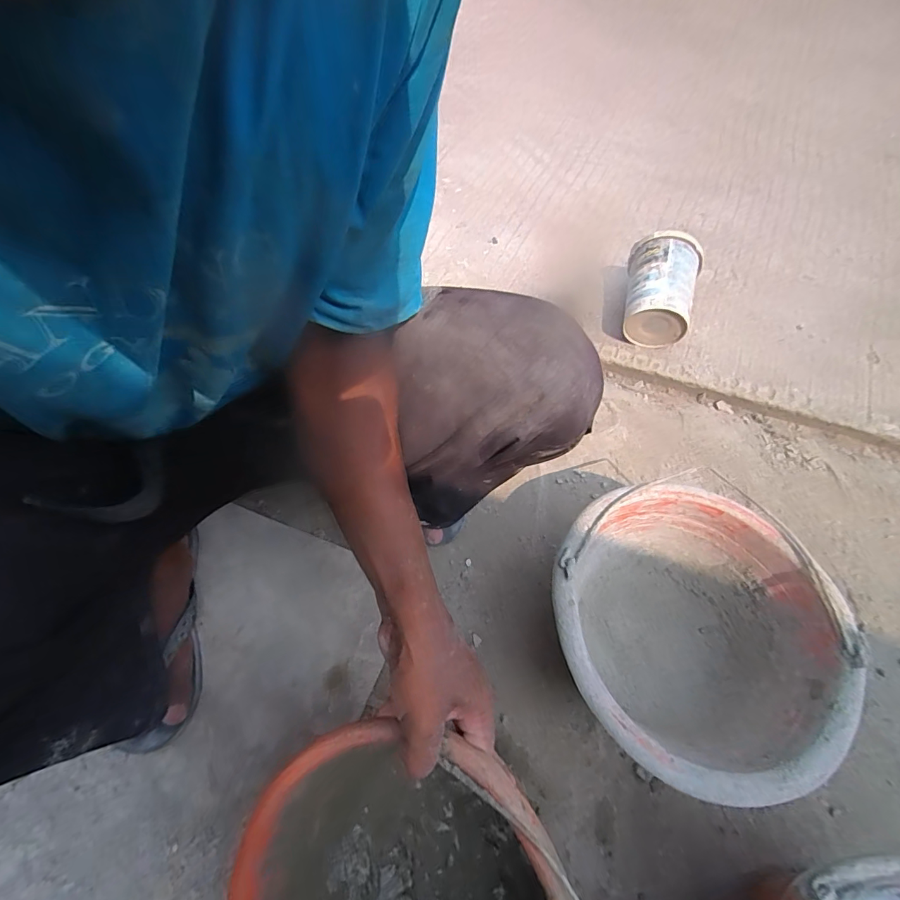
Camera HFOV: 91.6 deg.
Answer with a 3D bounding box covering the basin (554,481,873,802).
[{"bbox_3d":[0.216,0.184,0.446,0.236,0.160,0.244,0,59,1],"label":"basin"}]

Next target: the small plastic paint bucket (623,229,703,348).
[{"bbox_3d":[0.347,-0.267,0.728,0.107,0.109,0.151,15,62,12],"label":"small plastic paint bucket"}]

